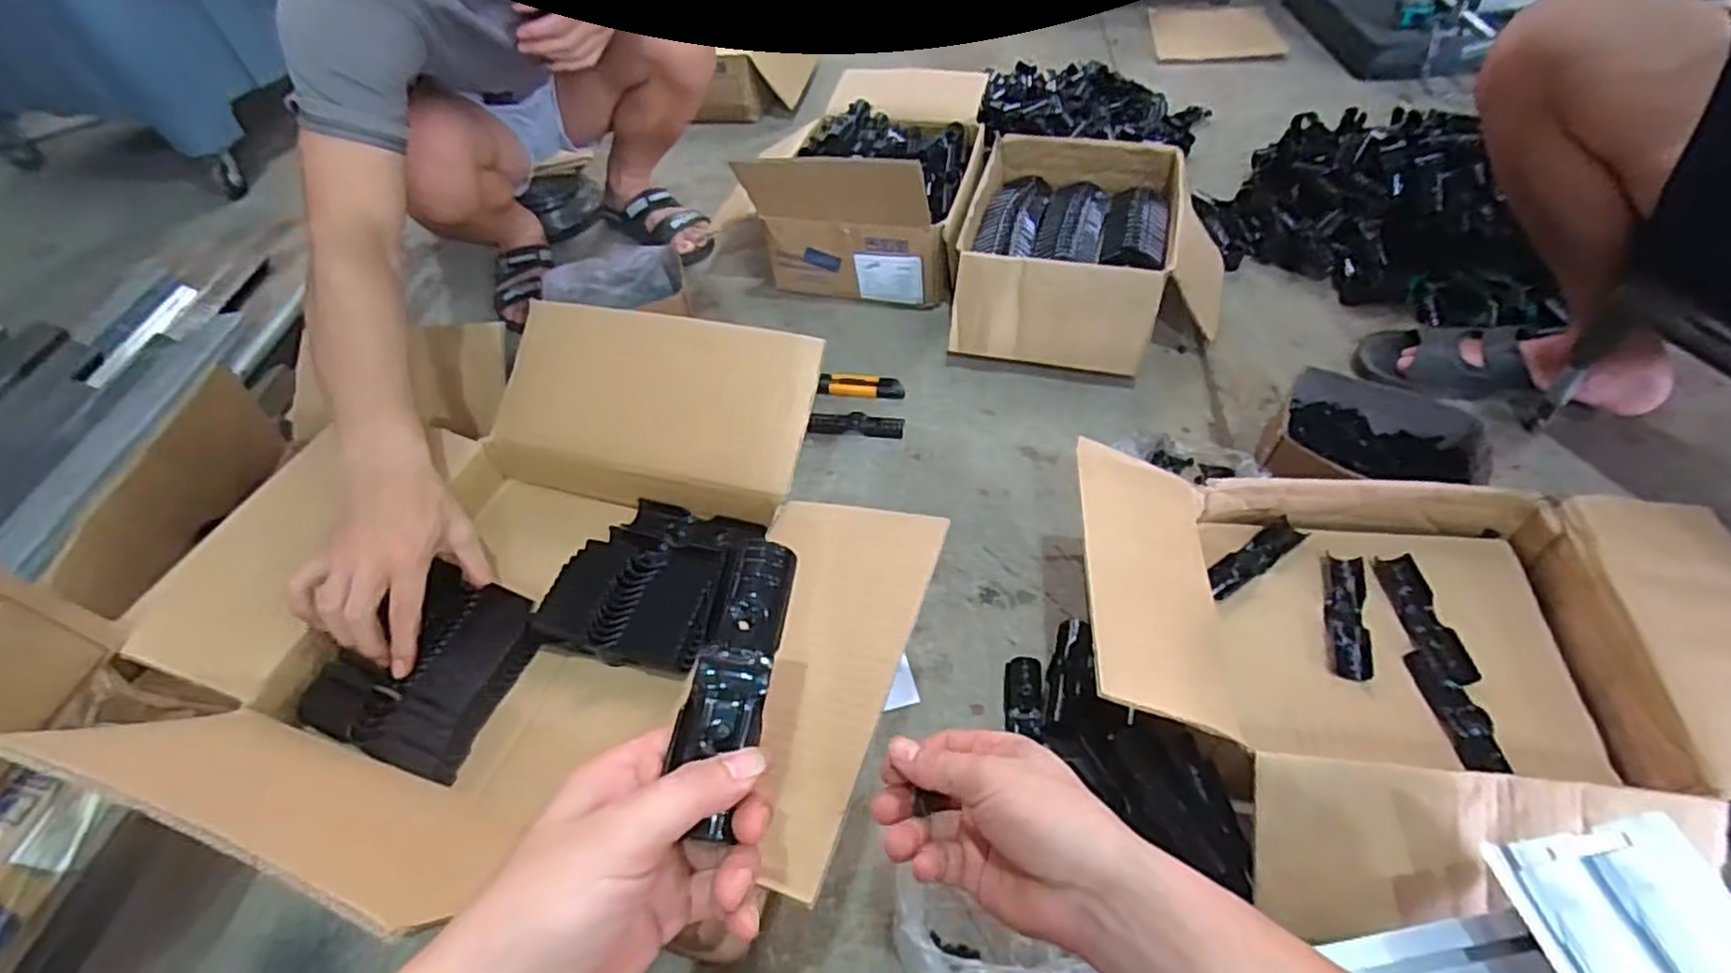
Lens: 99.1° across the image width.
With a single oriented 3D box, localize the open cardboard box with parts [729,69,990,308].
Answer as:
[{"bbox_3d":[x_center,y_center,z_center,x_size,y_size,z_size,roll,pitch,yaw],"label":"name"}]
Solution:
[{"bbox_3d":[0.021,-0.527,1.210,0.321,0.215,0.448,6,53,10],"label":"open cardboard box with parts"}]

